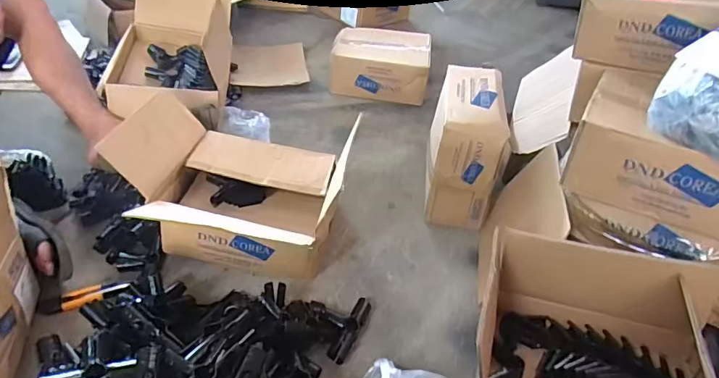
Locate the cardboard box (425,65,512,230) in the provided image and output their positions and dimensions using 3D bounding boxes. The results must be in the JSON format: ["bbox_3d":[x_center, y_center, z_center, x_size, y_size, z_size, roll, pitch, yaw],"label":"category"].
[{"bbox_3d":[0.256,-0.113,1.184,0.153,0.298,0.331,10,41,3],"label":"cardboard box"}]

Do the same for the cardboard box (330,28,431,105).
[{"bbox_3d":[0.072,-0.435,1.649,0.337,0.147,0.266,8,41,1],"label":"cardboard box"}]

